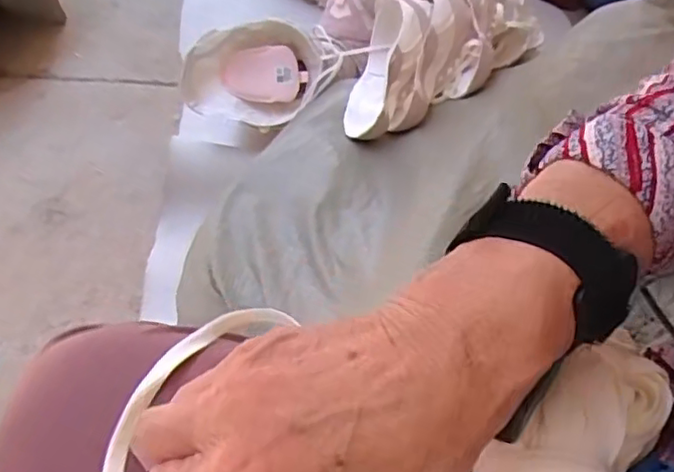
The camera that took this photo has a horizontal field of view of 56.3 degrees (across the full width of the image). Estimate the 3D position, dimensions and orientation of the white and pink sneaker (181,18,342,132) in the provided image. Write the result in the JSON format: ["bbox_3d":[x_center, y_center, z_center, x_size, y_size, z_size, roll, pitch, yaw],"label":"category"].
[{"bbox_3d":[-0.108,-0.242,0.932,0.238,0.106,0.110,-17,52,-18],"label":"white and pink sneaker"}]

